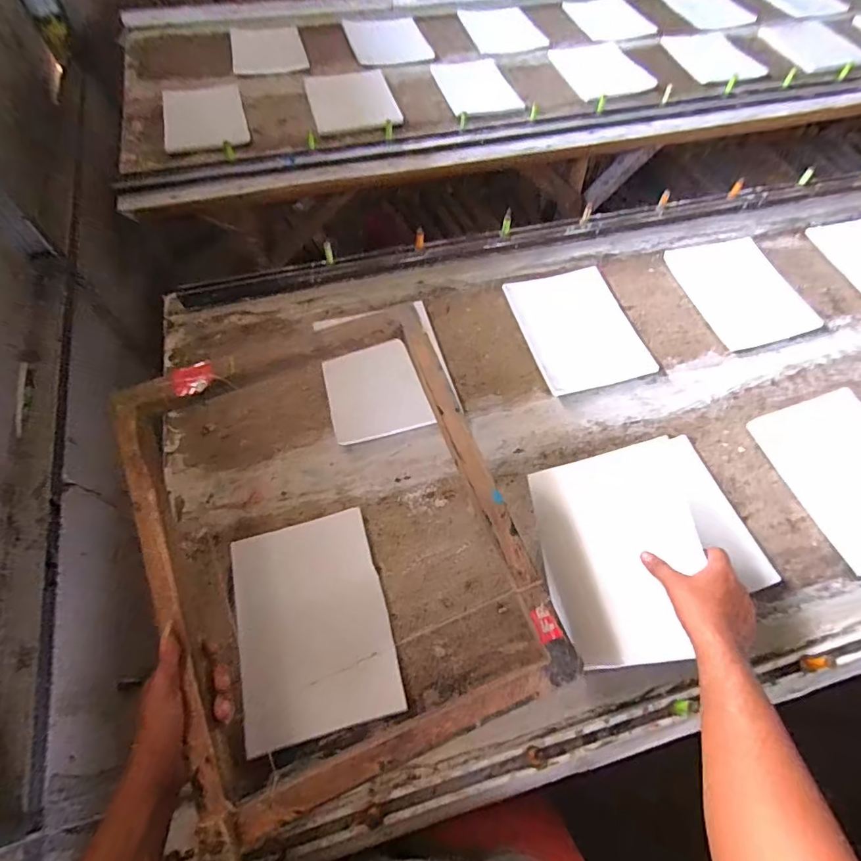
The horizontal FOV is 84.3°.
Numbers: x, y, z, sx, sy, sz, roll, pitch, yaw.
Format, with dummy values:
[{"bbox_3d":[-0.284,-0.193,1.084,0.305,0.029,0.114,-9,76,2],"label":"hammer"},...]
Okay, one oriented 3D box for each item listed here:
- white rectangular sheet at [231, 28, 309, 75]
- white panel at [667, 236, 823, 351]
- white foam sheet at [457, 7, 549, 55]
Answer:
[{"bbox_3d":[-0.469,-1.095,1.370,0.201,0.011,0.197,-13,72,-11],"label":"white rectangular sheet"},{"bbox_3d":[0.633,-0.291,0.975,0.191,0.011,0.276,-15,60,1],"label":"white panel"},{"bbox_3d":[0.216,-1.236,1.464,0.206,0.010,0.266,-16,62,-10],"label":"white foam sheet"}]

